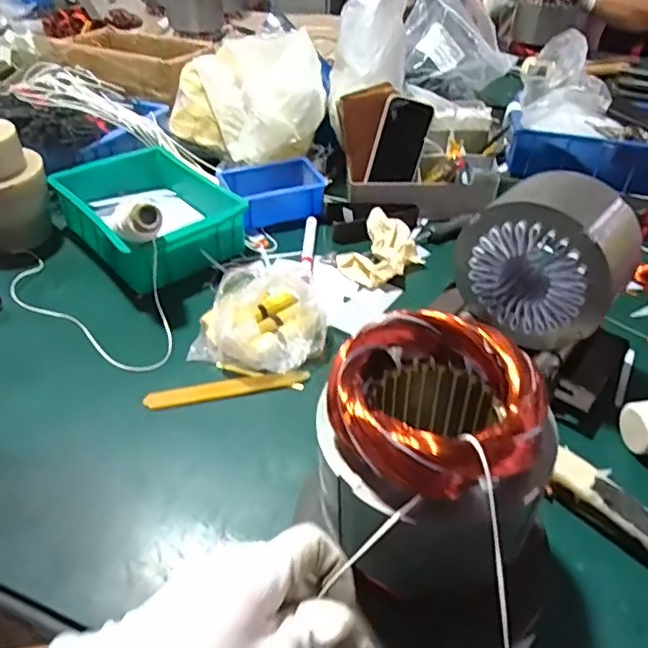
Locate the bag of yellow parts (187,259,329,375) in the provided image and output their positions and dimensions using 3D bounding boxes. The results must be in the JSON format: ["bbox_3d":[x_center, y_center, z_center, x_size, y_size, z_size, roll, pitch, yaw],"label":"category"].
[{"bbox_3d":[-0.058,-0.025,0.638,0.148,0.065,0.185,19,44,19],"label":"bag of yellow parts"}]

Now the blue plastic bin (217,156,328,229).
[{"bbox_3d":[-0.077,-0.199,0.847,0.146,0.053,0.104,-14,43,-17],"label":"blue plastic bin"}]

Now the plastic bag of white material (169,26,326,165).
[{"bbox_3d":[-0.124,-0.356,0.874,0.246,0.144,0.153,0,41,-2],"label":"plastic bag of white material"}]

